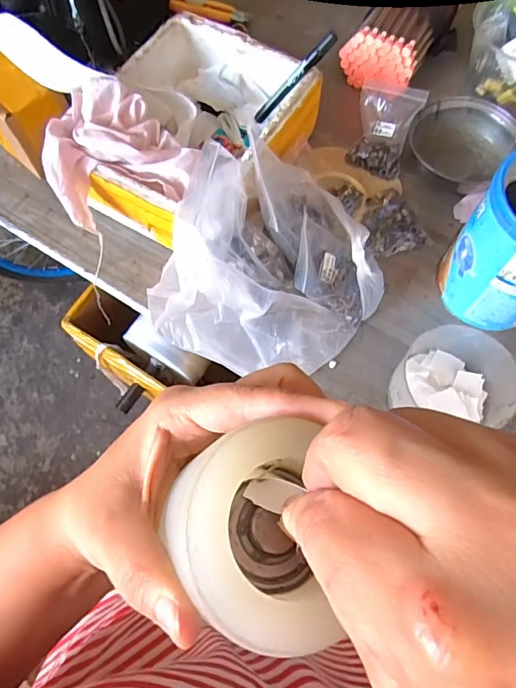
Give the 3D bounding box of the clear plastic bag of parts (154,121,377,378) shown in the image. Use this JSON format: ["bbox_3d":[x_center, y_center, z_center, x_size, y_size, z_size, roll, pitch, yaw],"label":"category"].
[{"bbox_3d":[0.018,-0.085,0.510,0.221,0.164,0.243,28,71,14],"label":"clear plastic bag of parts"}]

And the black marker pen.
[{"bbox_3d":[0.047,-0.341,0.596,0.138,0.017,0.017,-35,61,35],"label":"black marker pen"}]

